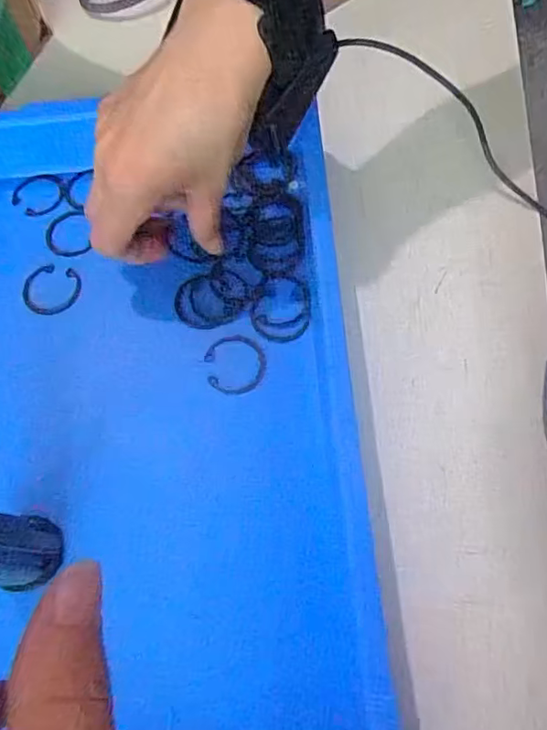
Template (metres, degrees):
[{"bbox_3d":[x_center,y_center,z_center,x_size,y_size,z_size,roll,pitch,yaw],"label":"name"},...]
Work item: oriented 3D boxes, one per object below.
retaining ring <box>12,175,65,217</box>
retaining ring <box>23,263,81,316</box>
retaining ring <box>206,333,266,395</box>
[{"bbox_3d":[-0.159,-0.116,0.372,0.031,0.004,0.033,0,76,0],"label":"retaining ring"},{"bbox_3d":[-0.141,-0.048,0.346,0.036,0.004,0.036,-1,66,1],"label":"retaining ring"},{"bbox_3d":[-0.022,-0.001,0.322,0.035,0.004,0.036,1,72,-3],"label":"retaining ring"}]

